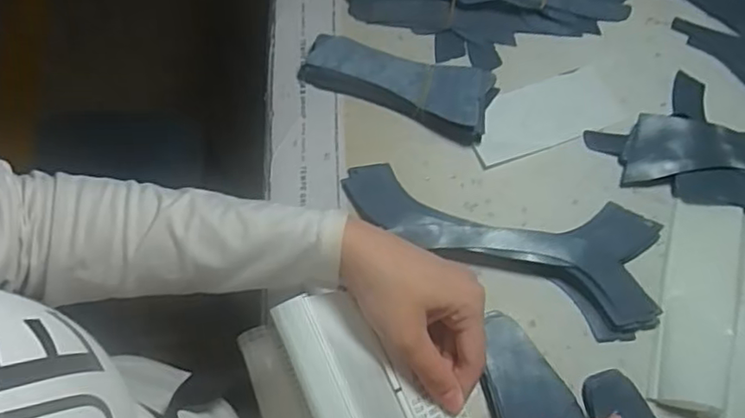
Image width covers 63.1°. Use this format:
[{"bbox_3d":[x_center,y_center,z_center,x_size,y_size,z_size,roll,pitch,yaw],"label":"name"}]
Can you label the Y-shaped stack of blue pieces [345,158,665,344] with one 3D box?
[{"bbox_3d":[0.103,0.027,0.500,0.262,0.025,0.108,12,67,4],"label":"Y-shaped stack of blue pieces"}]

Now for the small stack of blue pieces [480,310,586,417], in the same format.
[{"bbox_3d":[0.114,0.127,0.459,0.065,0.017,0.098,-10,67,-6],"label":"small stack of blue pieces"}]

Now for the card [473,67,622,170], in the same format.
[{"bbox_3d":[0.155,-0.087,0.562,0.141,0.006,0.065,-20,68,-10],"label":"card"}]

